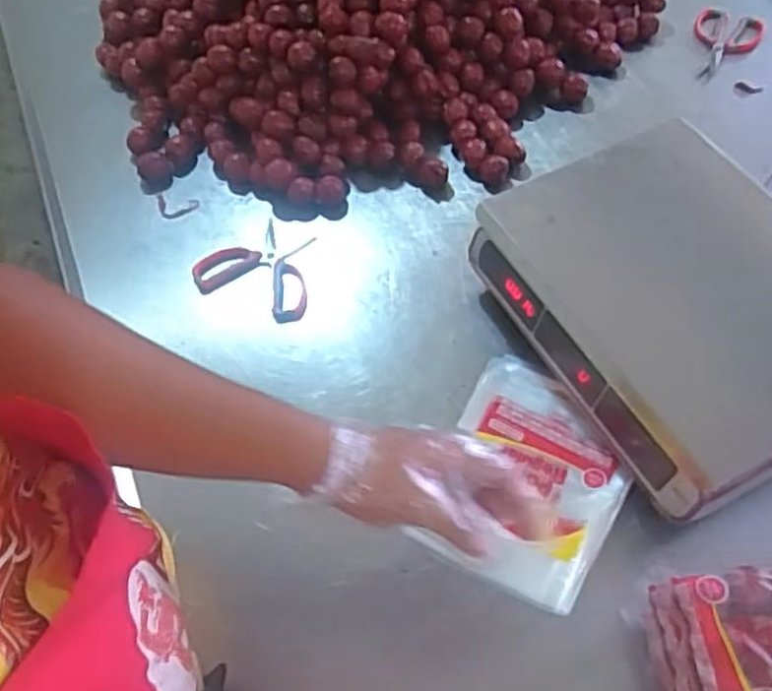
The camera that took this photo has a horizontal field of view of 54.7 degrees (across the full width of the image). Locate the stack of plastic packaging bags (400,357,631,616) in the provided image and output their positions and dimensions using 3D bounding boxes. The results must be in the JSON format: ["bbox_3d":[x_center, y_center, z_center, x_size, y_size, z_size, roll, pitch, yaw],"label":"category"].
[{"bbox_3d":[0.134,0.118,0.690,0.158,0.025,0.216,21,61,16],"label":"stack of plastic packaging bags"}]

